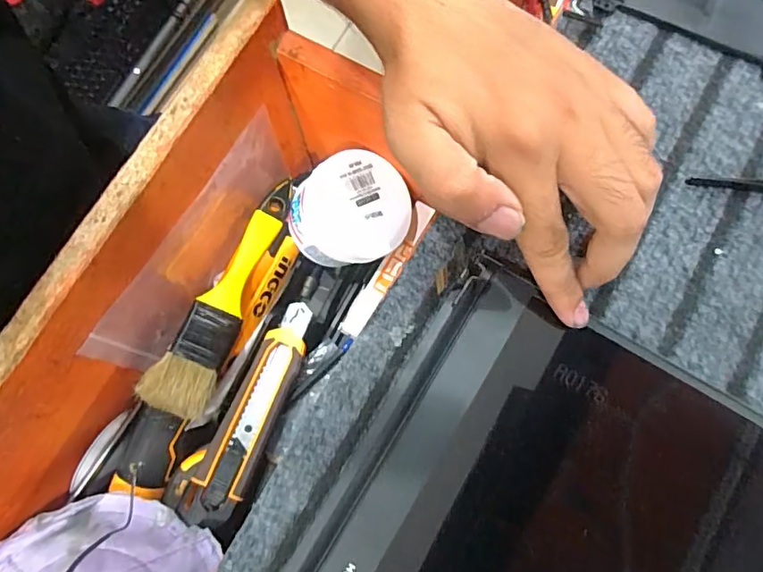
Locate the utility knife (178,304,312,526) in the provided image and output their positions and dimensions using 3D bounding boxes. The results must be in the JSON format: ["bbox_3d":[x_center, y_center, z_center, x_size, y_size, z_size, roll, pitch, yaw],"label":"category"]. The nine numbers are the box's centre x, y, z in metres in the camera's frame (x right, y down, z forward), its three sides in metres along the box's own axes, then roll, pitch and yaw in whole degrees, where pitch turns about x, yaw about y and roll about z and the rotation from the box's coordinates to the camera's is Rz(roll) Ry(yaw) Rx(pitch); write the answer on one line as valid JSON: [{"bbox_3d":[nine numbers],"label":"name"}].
[{"bbox_3d":[-0.088,0.088,0.367,0.037,0.027,0.159,24,79,6],"label":"utility knife"}]

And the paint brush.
[{"bbox_3d":[-0.116,0.018,0.369,0.040,0.032,0.150,21,79,5],"label":"paint brush"}]

